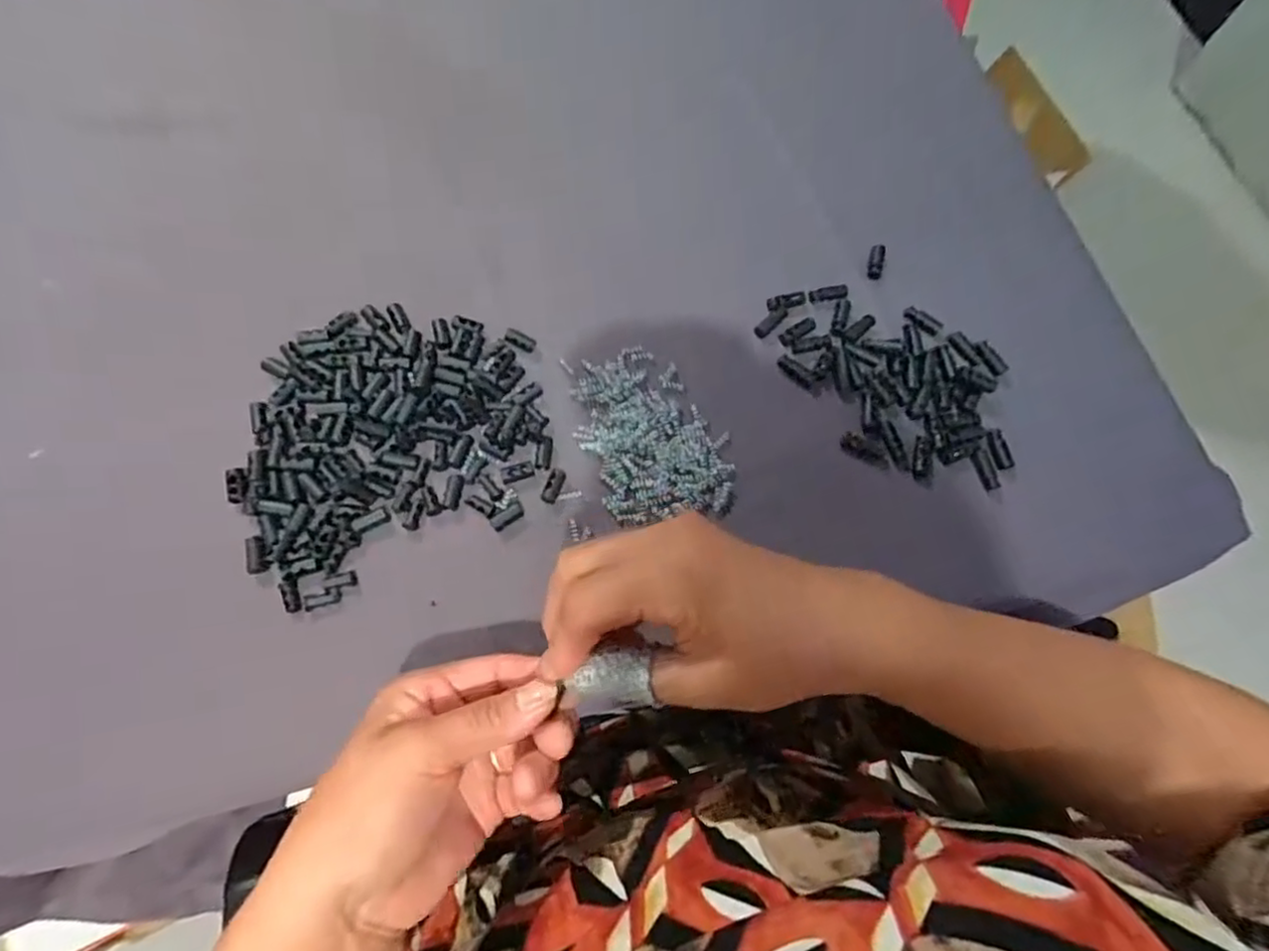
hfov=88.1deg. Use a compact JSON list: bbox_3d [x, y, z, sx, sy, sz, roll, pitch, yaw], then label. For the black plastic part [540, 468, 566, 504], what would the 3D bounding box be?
[{"bbox_3d":[-0.046,0.005,0.371,0.009,0.005,0.022,17,70,5],"label":"black plastic part"}]

